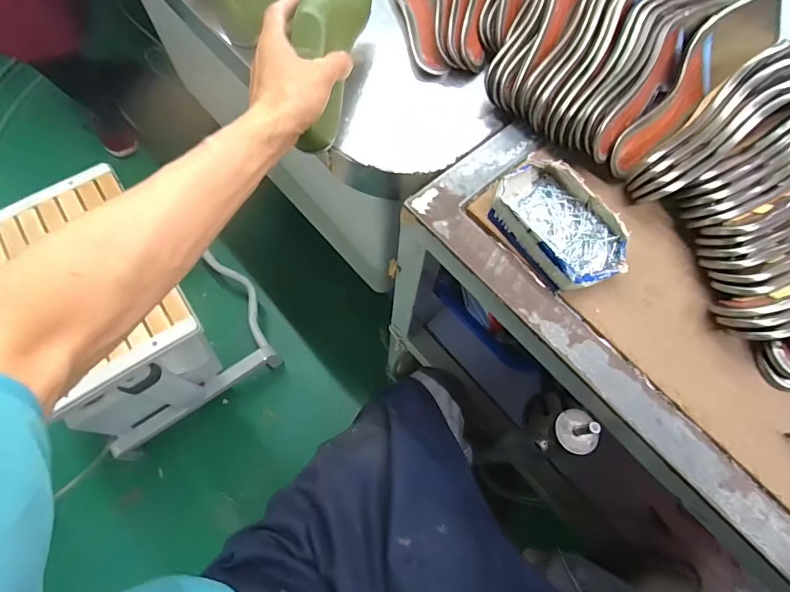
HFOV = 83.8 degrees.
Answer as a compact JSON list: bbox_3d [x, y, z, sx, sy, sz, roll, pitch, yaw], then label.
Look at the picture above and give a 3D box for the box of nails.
[{"bbox_3d":[0.153,-0.067,0.415,0.083,0.030,0.131,-35,74,-15],"label":"box of nails"}]

